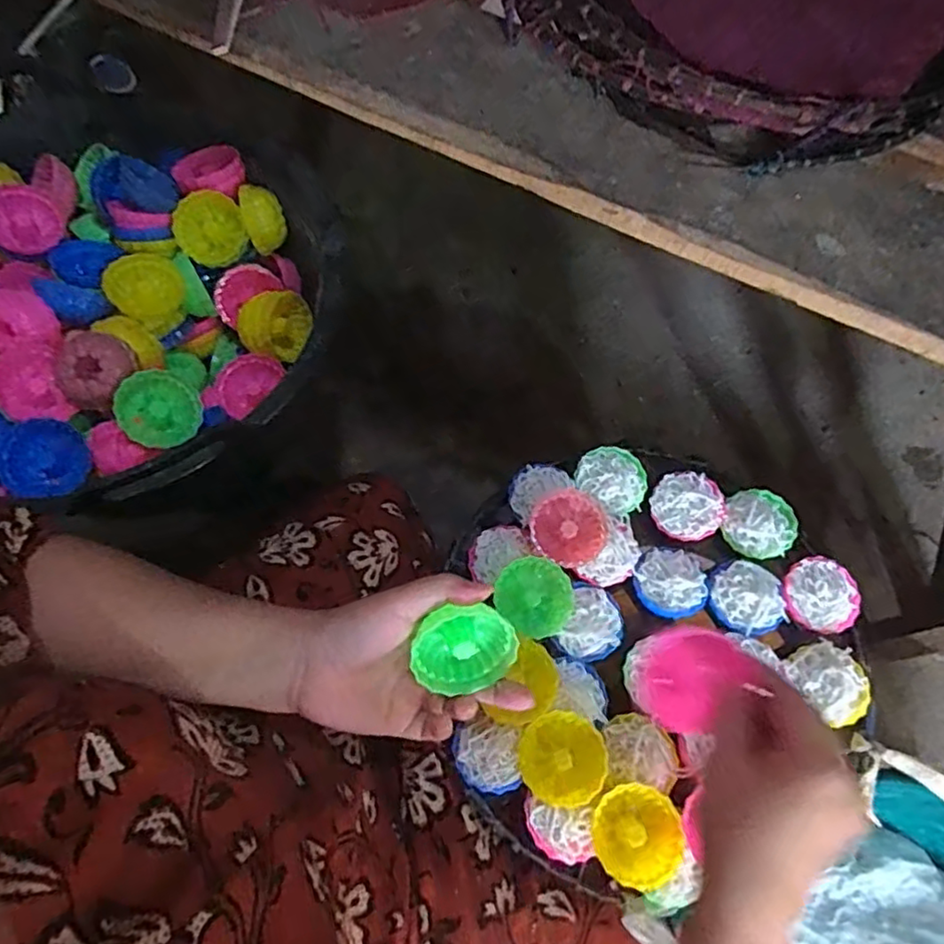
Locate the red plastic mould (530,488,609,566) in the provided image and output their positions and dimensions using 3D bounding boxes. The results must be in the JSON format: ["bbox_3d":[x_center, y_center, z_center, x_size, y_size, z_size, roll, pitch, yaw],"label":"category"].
[{"bbox_3d":[0.082,0.044,0.530,0.060,0.022,0.056,1,67,-2],"label":"red plastic mould"}]

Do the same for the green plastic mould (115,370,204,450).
[{"bbox_3d":[-0.250,-0.050,0.516,0.060,0.064,0.028,-41,37,-18],"label":"green plastic mould"}]

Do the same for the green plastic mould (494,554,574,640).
[{"bbox_3d":[0.049,0.100,0.509,0.057,0.026,0.059,1,67,-2],"label":"green plastic mould"}]

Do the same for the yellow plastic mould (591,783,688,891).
[{"bbox_3d":[0.114,0.249,0.445,0.059,0.024,0.060,1,67,-2],"label":"yellow plastic mould"}]

